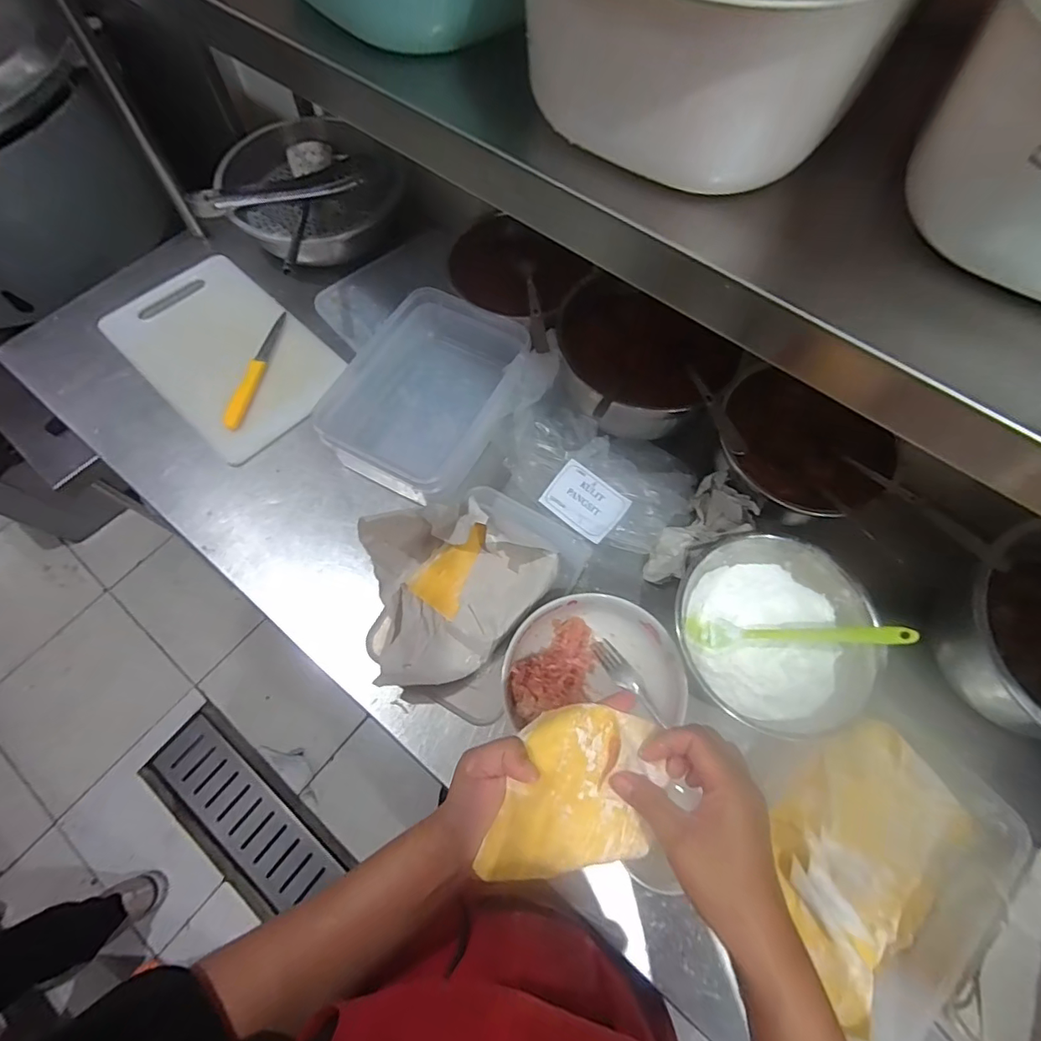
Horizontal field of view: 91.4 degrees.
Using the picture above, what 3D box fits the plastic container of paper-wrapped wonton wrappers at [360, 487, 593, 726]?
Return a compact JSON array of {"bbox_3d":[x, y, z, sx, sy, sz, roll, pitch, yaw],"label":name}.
[{"bbox_3d":[-0.069,0.058,0.528,0.211,0.077,0.232,29,69,11],"label":"plastic container of paper-wrapped wonton wrappers"}]

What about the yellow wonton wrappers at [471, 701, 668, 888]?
[{"bbox_3d":[0.040,0.182,0.333,0.096,0.028,0.114,17,73,8],"label":"yellow wonton wrappers"}]

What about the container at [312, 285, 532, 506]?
[{"bbox_3d":[-0.109,-0.154,0.610,0.182,0.072,0.241,30,70,12],"label":"container"}]

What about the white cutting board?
[{"bbox_3d":[-0.397,-0.231,0.679,0.313,0.021,0.198,40,71,12],"label":"white cutting board"}]

